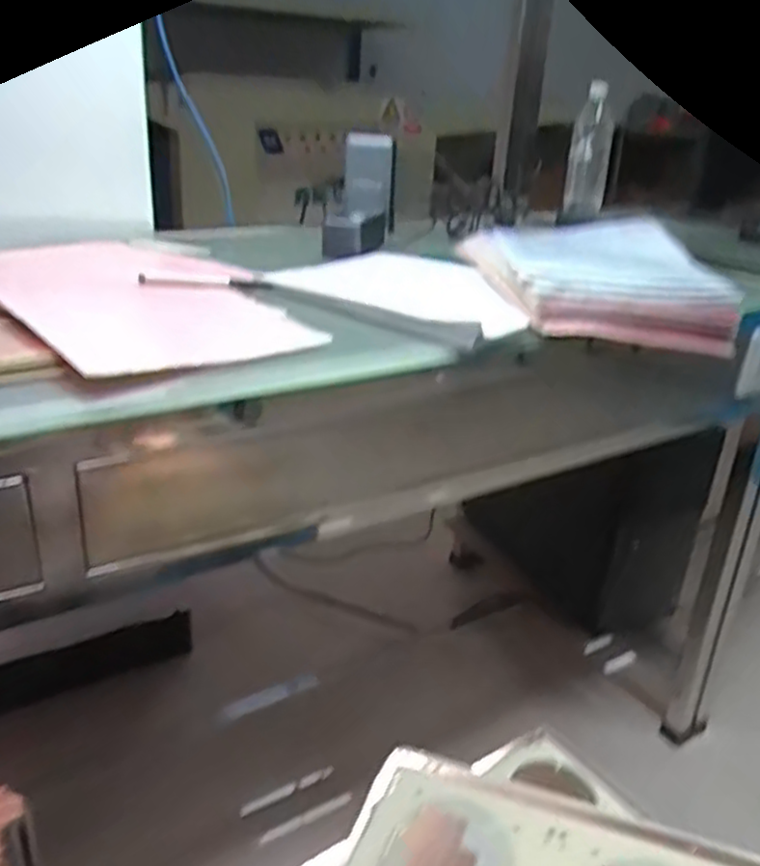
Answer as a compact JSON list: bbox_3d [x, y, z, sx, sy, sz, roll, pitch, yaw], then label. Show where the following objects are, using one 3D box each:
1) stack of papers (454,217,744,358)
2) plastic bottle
[{"bbox_3d":[0.235,-0.180,0.879,0.244,0.064,0.347,0,25,-5],"label":"stack of papers"},{"bbox_3d":[0.373,-0.493,1.354,0.068,0.210,0.070,11,26,17],"label":"plastic bottle"}]

